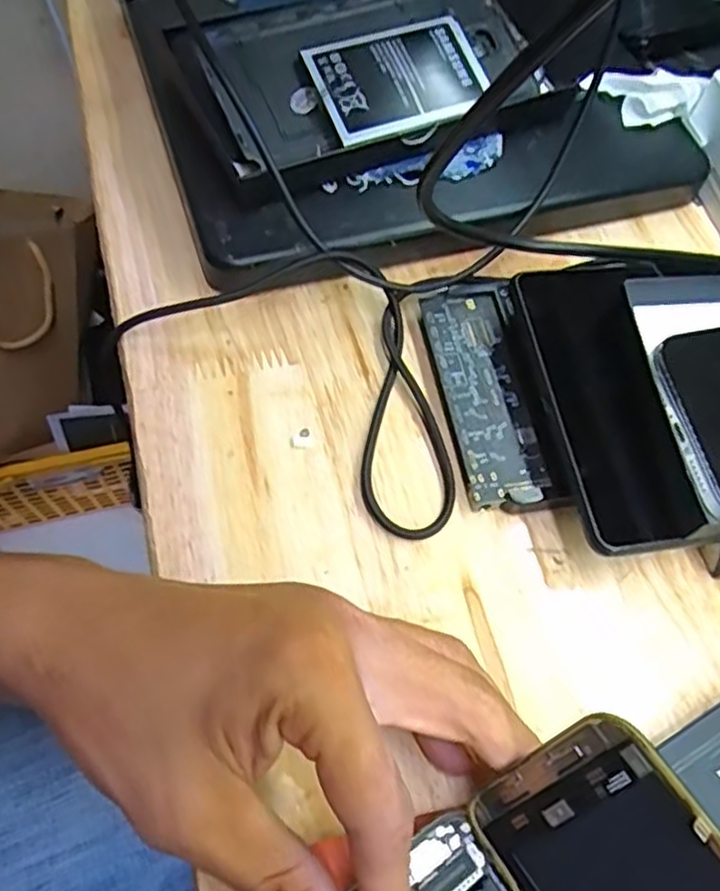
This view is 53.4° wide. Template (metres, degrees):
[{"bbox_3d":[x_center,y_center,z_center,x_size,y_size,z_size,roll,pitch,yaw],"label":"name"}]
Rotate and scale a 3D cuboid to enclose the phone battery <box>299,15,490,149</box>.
[{"bbox_3d":[0.021,-0.166,0.325,0.082,0.009,0.050,-22,82,-19],"label":"phone battery"}]

